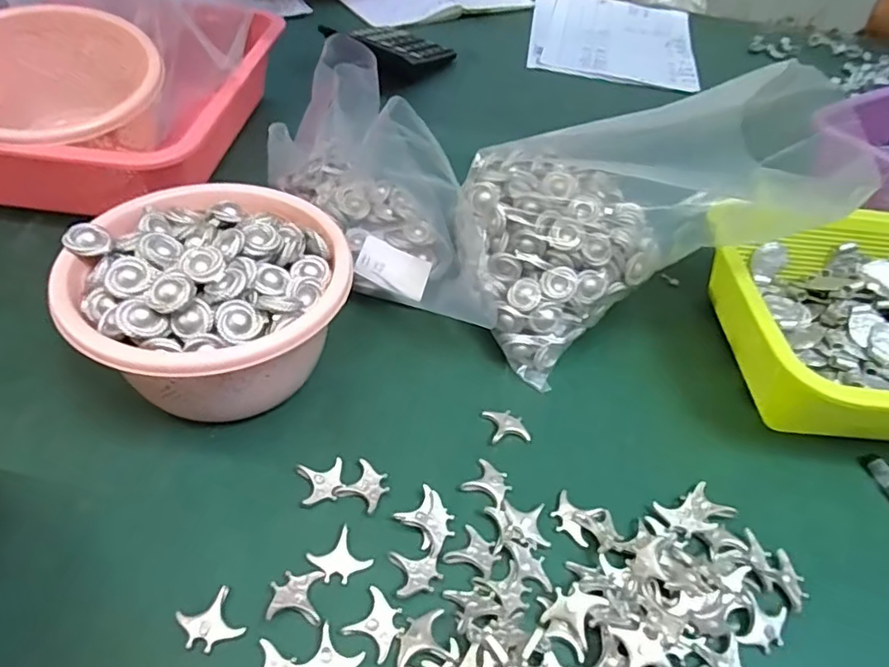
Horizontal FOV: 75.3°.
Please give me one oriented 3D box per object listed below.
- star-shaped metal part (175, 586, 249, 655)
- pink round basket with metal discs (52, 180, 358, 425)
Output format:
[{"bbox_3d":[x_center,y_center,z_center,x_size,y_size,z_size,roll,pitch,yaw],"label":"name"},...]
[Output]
[{"bbox_3d":[-0.108,0.132,0.264,0.026,0.004,0.023,-21,53,-24],"label":"star-shaped metal part"},{"bbox_3d":[-0.131,-0.021,0.338,0.140,0.091,0.143,4,47,-4],"label":"pink round basket with metal discs"}]

